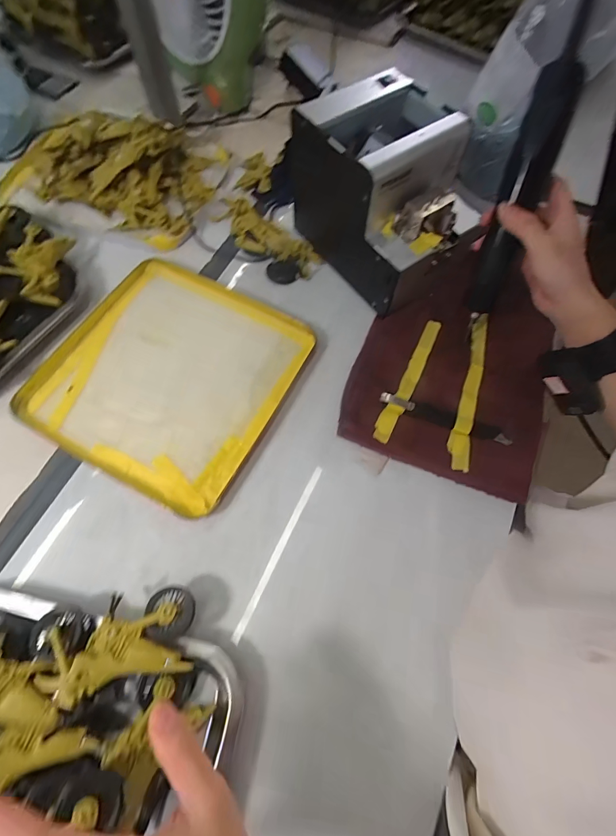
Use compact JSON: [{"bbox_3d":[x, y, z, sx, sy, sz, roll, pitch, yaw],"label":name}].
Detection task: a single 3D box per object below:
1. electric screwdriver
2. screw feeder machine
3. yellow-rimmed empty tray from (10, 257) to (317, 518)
[{"bbox_3d":[0.199,-0.200,0.356,0.041,0.202,0.037,6,36,-1],"label":"electric screwdriver"},{"bbox_3d":[0.082,-0.243,0.421,0.124,0.152,0.185,-34,73,-15],"label":"screw feeder machine"},{"bbox_3d":[-0.151,-0.052,0.408,0.247,0.016,0.240,26,68,8],"label":"yellow-rimmed empty tray"}]

